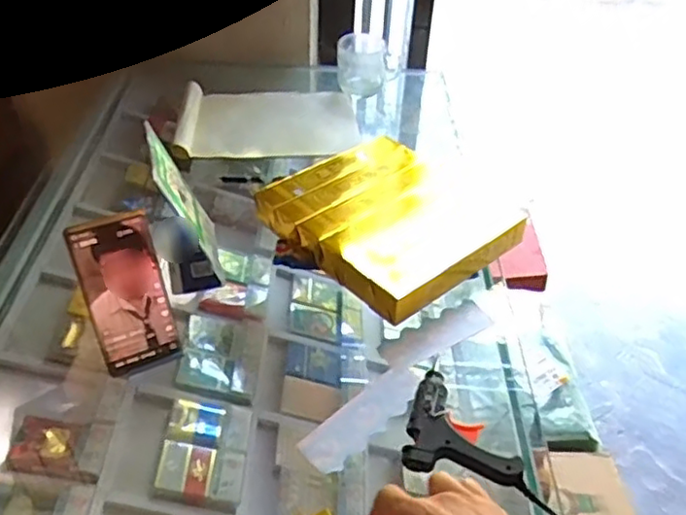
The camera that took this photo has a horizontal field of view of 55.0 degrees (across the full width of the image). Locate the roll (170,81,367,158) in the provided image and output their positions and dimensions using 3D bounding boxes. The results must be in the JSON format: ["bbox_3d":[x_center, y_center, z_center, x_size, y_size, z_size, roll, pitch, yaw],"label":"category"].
[{"bbox_3d":[-0.115,-0.220,1.047,0.273,0.025,0.196,-1,43,-4],"label":"roll"}]

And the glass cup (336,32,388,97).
[{"bbox_3d":[0.030,-0.319,1.098,0.080,0.079,0.062,4,43,0],"label":"glass cup"}]

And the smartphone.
[{"bbox_3d":[-0.212,0.038,0.647,0.075,0.165,0.012,-18,24,-21],"label":"smartphone"}]

